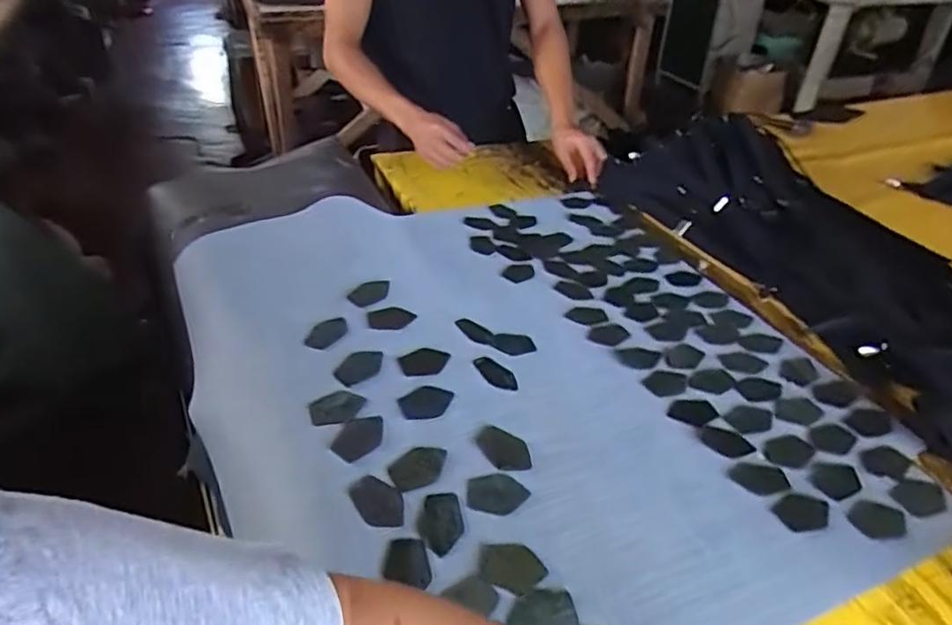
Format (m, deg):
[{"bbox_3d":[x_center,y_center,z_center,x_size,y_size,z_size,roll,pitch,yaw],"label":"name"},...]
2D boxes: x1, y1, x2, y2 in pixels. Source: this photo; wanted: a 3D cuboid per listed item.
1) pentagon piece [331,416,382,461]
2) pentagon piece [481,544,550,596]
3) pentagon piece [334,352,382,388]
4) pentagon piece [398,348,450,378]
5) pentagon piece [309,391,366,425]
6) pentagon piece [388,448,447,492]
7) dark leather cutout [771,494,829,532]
[{"bbox_3d":[-0.111,0.119,0.588,0.048,0.004,0.043,-11,49,-10],"label":"pentagon piece"},{"bbox_3d":[0.030,0.209,0.511,0.053,0.004,0.036,14,55,11],"label":"pentagon piece"},{"bbox_3d":[-0.121,0.057,0.652,0.053,0.007,0.036,-26,45,-32],"label":"pentagon piece"},{"bbox_3d":[-0.053,0.053,0.655,0.051,0.005,0.040,-9,38,-15],"label":"pentagon piece"},{"bbox_3d":[-0.137,0.094,0.614,0.052,0.004,0.034,-13,53,-10],"label":"pentagon piece"},{"bbox_3d":[-0.052,0.143,0.572,0.052,0.004,0.038,-30,56,-20],"label":"pentagon piece"},{"bbox_3d":[0.306,0.186,0.582,0.053,0.004,0.035,-9,38,-17],"label":"dark leather cutout"}]

